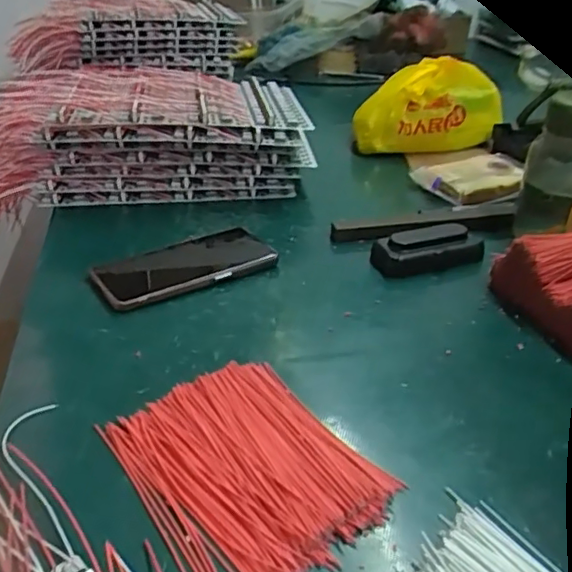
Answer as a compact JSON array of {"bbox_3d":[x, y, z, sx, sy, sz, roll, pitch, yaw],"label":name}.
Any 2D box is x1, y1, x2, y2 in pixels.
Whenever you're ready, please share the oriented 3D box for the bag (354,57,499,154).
[{"bbox_3d":[0.189,-0.241,0.810,0.191,0.110,0.099,8,33,16],"label":"bag"}]

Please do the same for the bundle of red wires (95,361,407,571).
[{"bbox_3d":[-0.025,0.104,0.359,0.122,0.013,0.154,-21,39,-34],"label":"bundle of red wires"}]

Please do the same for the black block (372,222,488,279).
[{"bbox_3d":[0.138,-0.034,0.582,0.106,0.035,0.051,-7,32,-16],"label":"black block"}]

